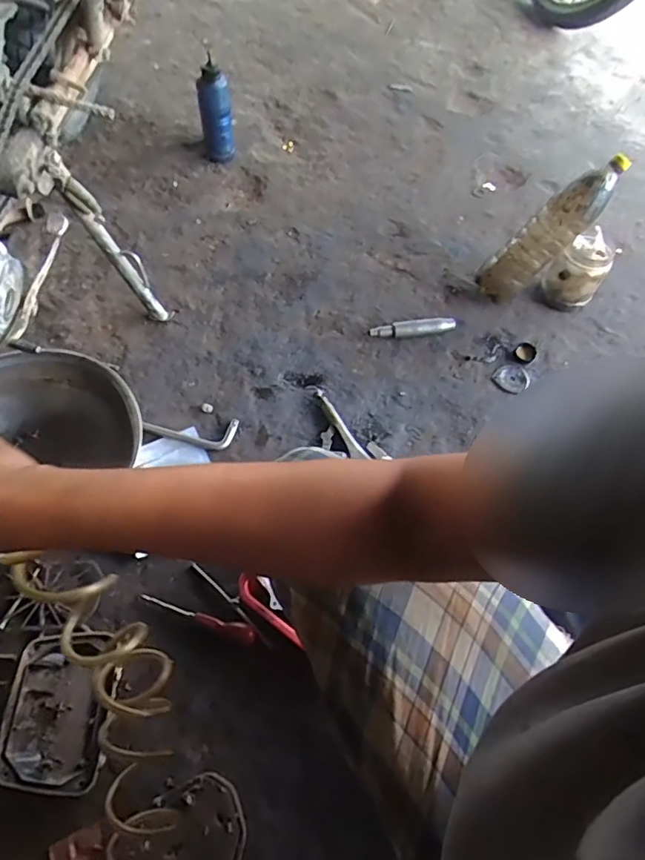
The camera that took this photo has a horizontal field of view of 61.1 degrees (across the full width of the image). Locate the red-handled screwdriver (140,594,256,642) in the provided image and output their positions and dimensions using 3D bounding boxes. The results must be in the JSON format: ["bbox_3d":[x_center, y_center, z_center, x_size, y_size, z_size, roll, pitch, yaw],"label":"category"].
[{"bbox_3d":[-0.181,0.268,0.794,0.180,0.017,0.020,18,61,8],"label":"red-handled screwdriver"}]

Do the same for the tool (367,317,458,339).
[{"bbox_3d":[0.176,-0.199,1.070,0.168,0.026,0.033,-5,60,-5],"label":"tool"}]

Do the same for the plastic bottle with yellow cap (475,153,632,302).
[{"bbox_3d":[0.419,-0.368,1.011,0.083,0.313,0.077,5,52,-41],"label":"plastic bottle with yellow cap"}]

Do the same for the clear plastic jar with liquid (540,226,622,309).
[{"bbox_3d":[0.507,-0.316,1.095,0.103,0.132,0.097,29,63,14],"label":"clear plastic jar with liquid"}]

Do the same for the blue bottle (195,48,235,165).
[{"bbox_3d":[-0.246,-0.727,1.260,0.072,0.217,0.081,-8,60,-7],"label":"blue bottle"}]

